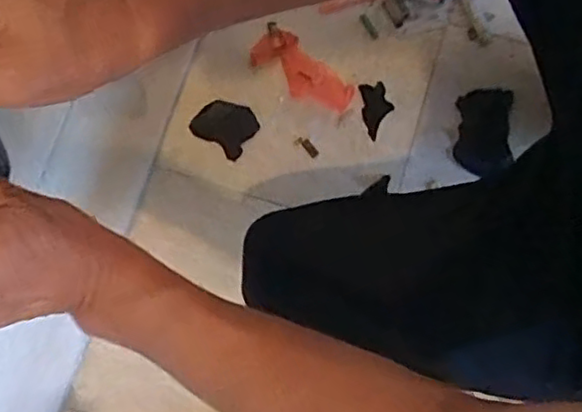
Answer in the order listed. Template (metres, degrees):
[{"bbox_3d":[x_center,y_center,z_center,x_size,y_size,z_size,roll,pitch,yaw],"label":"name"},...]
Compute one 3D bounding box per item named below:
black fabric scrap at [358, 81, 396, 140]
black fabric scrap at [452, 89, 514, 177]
[{"bbox_3d":[0.108,-0.120,0.817,0.037,0.004,0.072,-8,78,-1],"label":"black fabric scrap"},{"bbox_3d":[0.234,-0.091,0.797,0.065,0.006,0.108,4,78,2],"label":"black fabric scrap"}]

